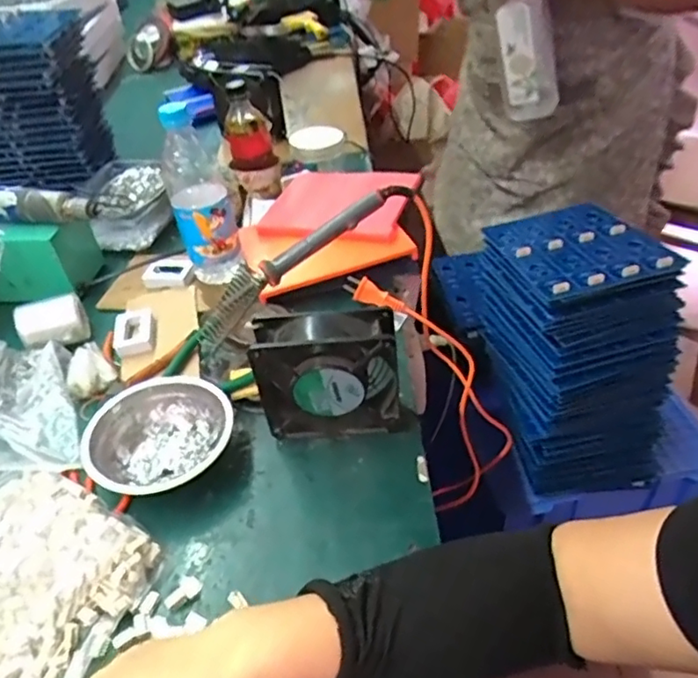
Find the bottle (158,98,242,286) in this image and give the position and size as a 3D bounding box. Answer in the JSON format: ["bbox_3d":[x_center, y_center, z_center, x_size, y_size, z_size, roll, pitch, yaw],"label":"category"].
[{"bbox_3d":[-0.173,-0.167,0.697,0.072,0.199,0.062,-14,41,-9],"label":"bottle"}]

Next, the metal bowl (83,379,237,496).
[{"bbox_3d":[-0.170,0.088,0.537,0.129,0.034,0.116,-32,47,-27],"label":"metal bowl"}]

